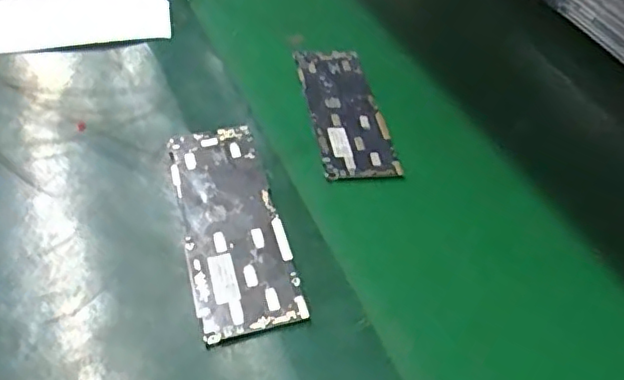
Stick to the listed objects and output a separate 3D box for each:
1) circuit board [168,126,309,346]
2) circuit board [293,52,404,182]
[{"bbox_3d":[-0.039,0.014,0.290,0.044,0.008,0.125,-9,47,-14],"label":"circuit board"},{"bbox_3d":[0.019,-0.049,0.376,0.044,0.009,0.118,-4,46,-11],"label":"circuit board"}]

